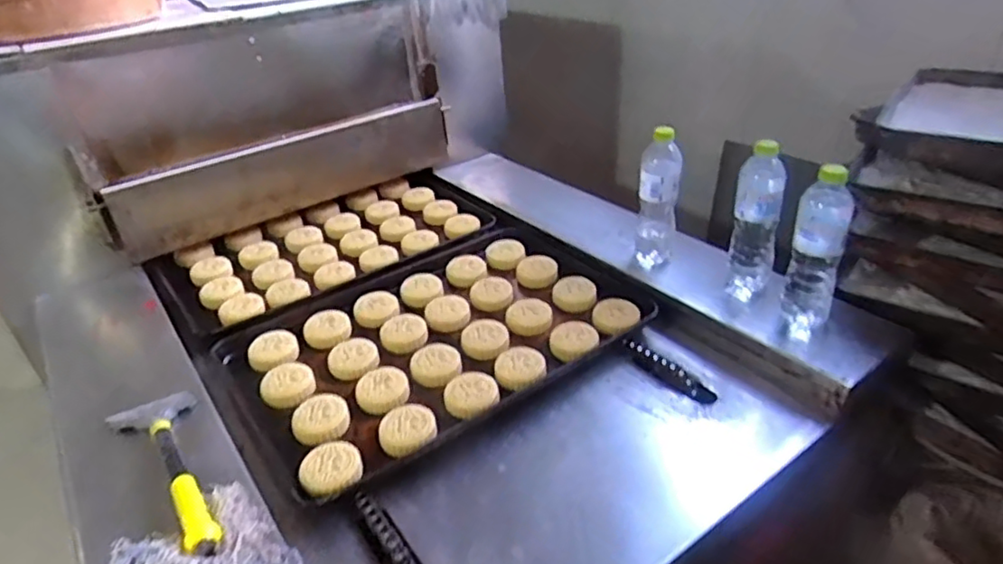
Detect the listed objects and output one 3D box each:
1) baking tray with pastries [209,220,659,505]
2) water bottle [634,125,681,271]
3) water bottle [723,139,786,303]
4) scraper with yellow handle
[{"bbox_3d":[-0.111,0.057,1.001,0.589,0.032,0.437,-25,38,-30],"label":"baking tray with pastries"},{"bbox_3d":[0.256,-0.139,1.036,0.065,0.226,0.069,4,33,13],"label":"water bottle"},{"bbox_3d":[0.376,-0.084,0.943,0.068,0.231,0.053,11,35,23],"label":"water bottle"},{"bbox_3d":[-0.371,0.208,0.730,0.095,0.050,0.311,-27,38,-31],"label":"scraper with yellow handle"}]

